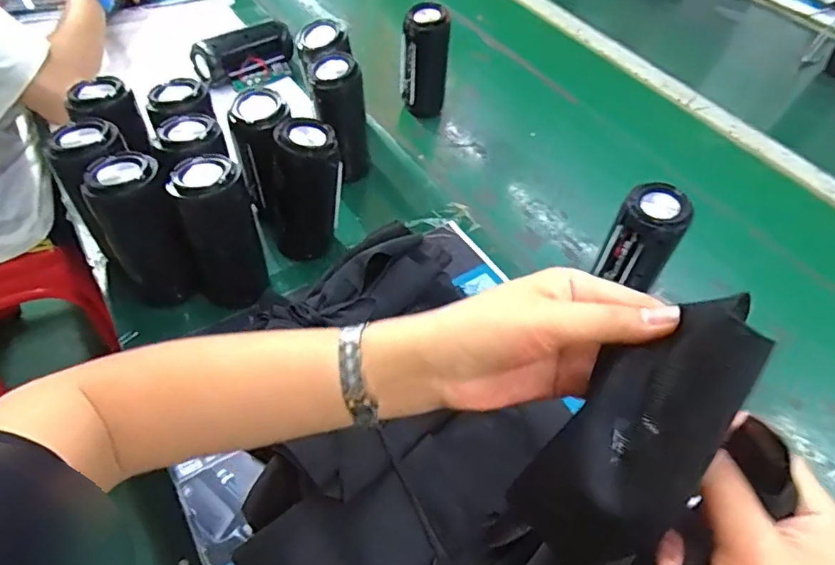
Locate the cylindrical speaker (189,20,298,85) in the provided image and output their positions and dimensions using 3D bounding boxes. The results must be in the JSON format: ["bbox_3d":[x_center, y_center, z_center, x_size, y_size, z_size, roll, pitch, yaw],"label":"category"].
[{"bbox_3d":[-0.238,-0.317,0.750,0.055,0.047,0.136,39,55,23],"label":"cylindrical speaker"}]

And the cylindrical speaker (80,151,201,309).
[{"bbox_3d":[-0.245,-0.040,0.491,0.060,0.143,0.053,-26,56,-26],"label":"cylindrical speaker"}]

